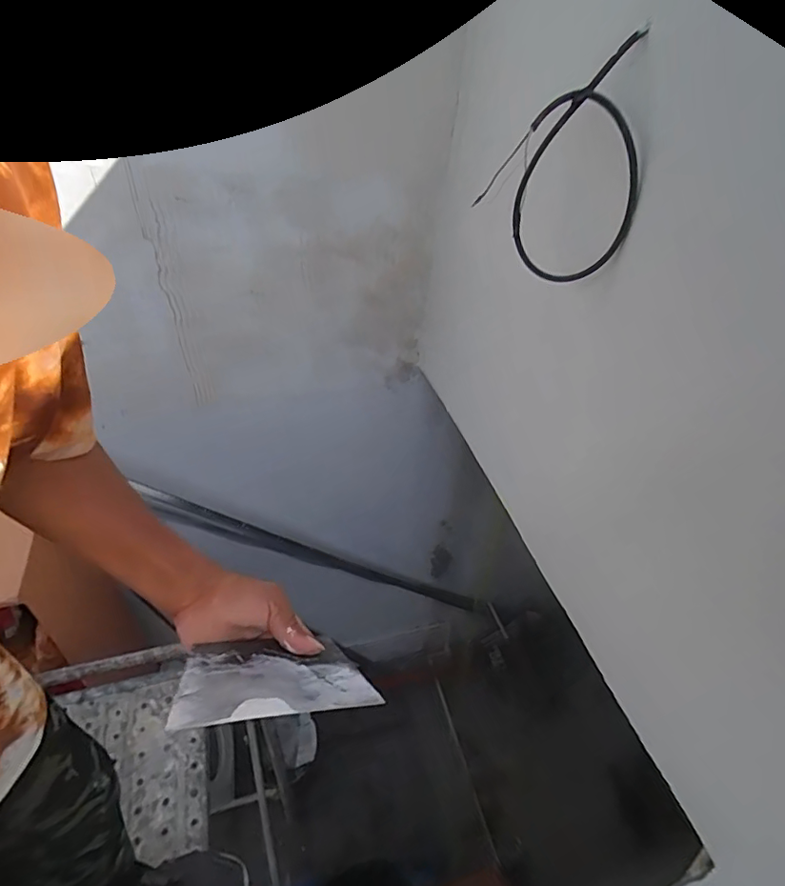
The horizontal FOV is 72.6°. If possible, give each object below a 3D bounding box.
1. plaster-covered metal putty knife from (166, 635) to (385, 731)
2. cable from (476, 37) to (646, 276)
[{"bbox_3d":[-0.093,0.180,0.417,0.143,0.006,0.090,5,11,-23],"label":"plaster-covered metal putty knife"},{"bbox_3d":[0.230,-0.343,0.747,0.030,0.296,0.231,-12,89,-32],"label":"cable"}]

